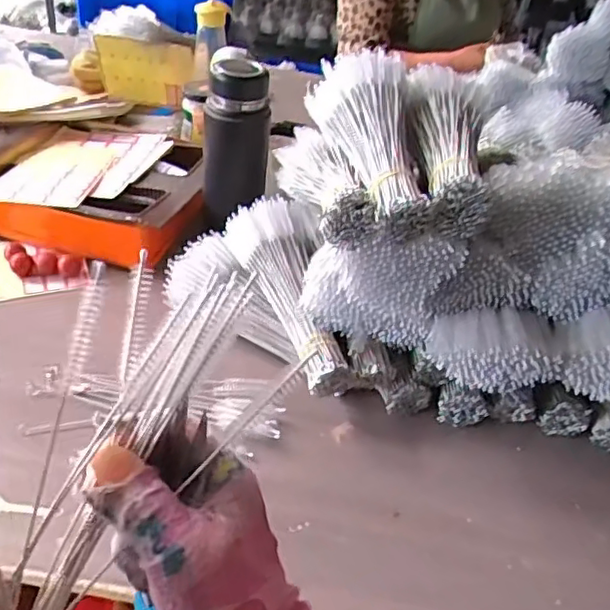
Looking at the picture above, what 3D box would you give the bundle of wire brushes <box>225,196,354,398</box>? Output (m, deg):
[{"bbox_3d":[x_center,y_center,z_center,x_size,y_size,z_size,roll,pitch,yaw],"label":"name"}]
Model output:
[{"bbox_3d":[-0.014,-0.015,0.656,0.074,0.053,0.244,-11,56,-22],"label":"bundle of wire brushes"}]

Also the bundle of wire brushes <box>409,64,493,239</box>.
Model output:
[{"bbox_3d":[0.132,-0.149,0.573,0.067,0.051,0.229,9,39,2],"label":"bundle of wire brushes"}]

